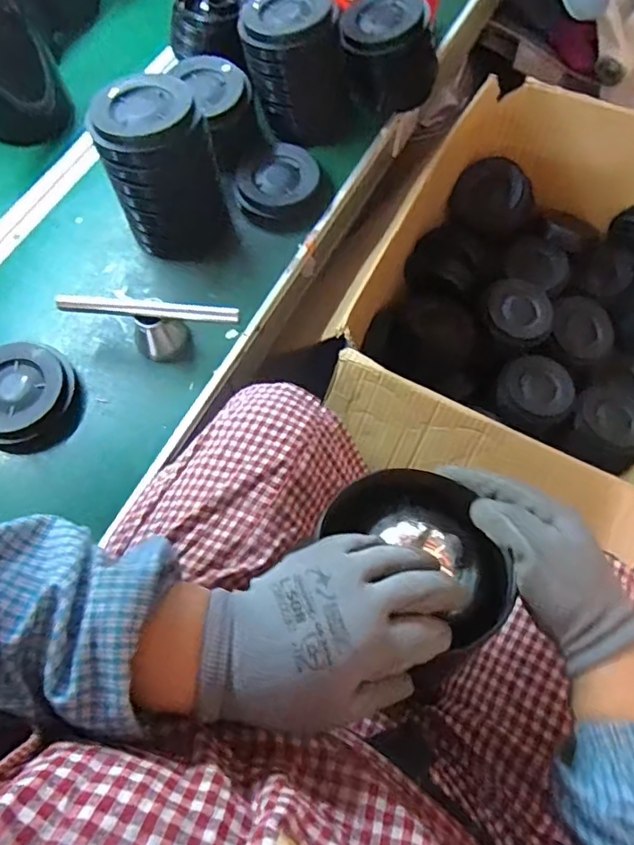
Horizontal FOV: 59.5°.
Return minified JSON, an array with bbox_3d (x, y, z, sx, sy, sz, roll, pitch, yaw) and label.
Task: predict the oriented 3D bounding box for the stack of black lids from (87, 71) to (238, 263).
[{"bbox_3d":[-0.178,-0.295,0.651,0.123,0.150,0.124,-17,68,-6],"label":"stack of black lids"}]

